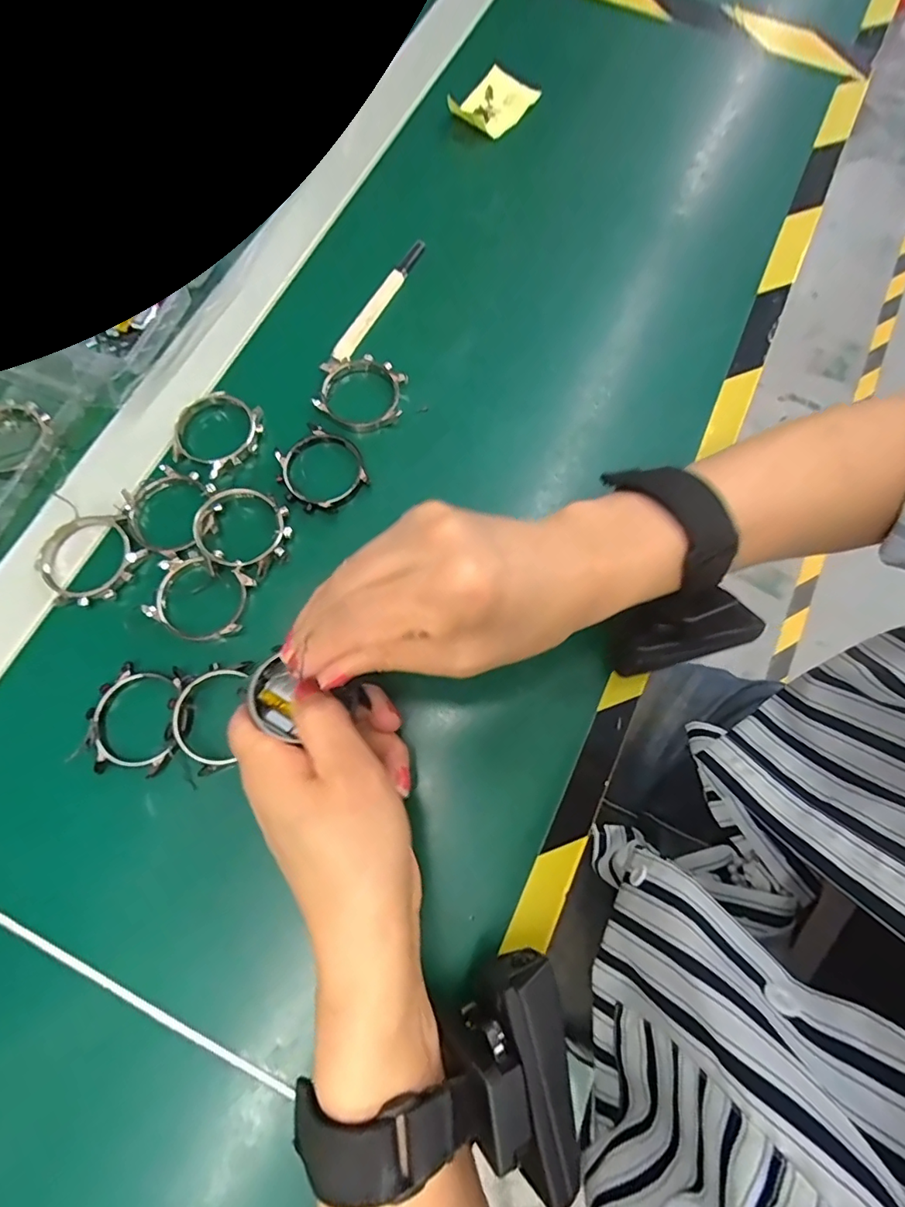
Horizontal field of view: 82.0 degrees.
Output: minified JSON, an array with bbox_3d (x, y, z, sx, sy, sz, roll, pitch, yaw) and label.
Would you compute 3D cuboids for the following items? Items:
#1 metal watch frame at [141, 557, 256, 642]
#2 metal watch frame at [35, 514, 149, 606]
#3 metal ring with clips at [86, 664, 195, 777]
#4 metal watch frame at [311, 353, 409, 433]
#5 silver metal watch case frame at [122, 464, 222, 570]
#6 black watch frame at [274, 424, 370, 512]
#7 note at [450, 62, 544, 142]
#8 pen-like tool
[{"bbox_3d":[-0.134,-0.003,0.274,0.050,0.008,0.042,12,74,2],"label":"metal watch frame"},{"bbox_3d":[-0.195,-0.025,0.282,0.051,0.007,0.049,-34,77,-11],"label":"metal watch frame"},{"bbox_3d":[-0.157,0.057,0.257,0.046,0.004,0.052,6,73,0],"label":"metal ring with clips"},{"bbox_3d":[-0.055,-0.128,0.314,0.052,0.007,0.051,7,73,0],"label":"metal watch frame"},{"bbox_3d":[-0.155,-0.051,0.288,0.054,0.011,0.048,41,76,10],"label":"silver metal watch case frame"},{"bbox_3d":[-0.075,-0.077,0.298,0.048,0.005,0.048,-36,78,-11],"label":"black watch frame"},{"bbox_3d":[0.030,-0.372,0.385,0.048,0.016,0.067,37,76,9],"label":"note"},{"bbox_3d":[-0.045,-0.198,0.338,0.012,0.005,0.108,28,75,6],"label":"pen-like tool"}]

